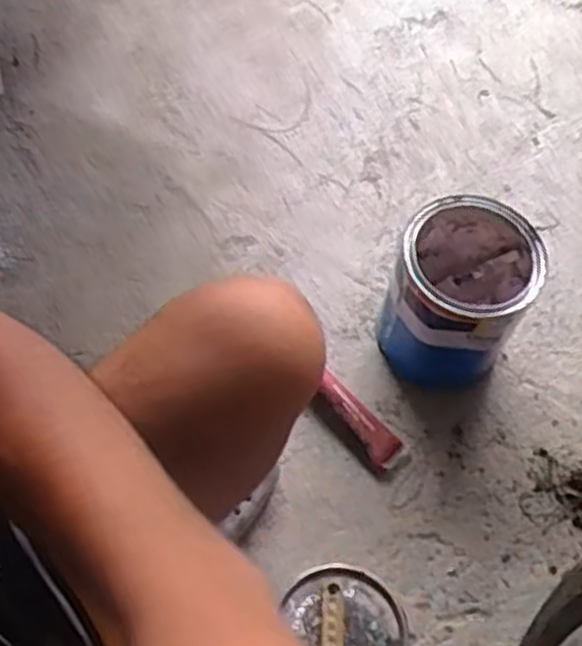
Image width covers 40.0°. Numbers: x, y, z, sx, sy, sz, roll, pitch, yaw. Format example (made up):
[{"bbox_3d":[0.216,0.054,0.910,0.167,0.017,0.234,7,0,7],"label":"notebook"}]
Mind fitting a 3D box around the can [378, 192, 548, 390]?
[{"bbox_3d":[0.204,-0.031,1.002,0.157,0.203,0.158,1,63,-3],"label":"can"}]

